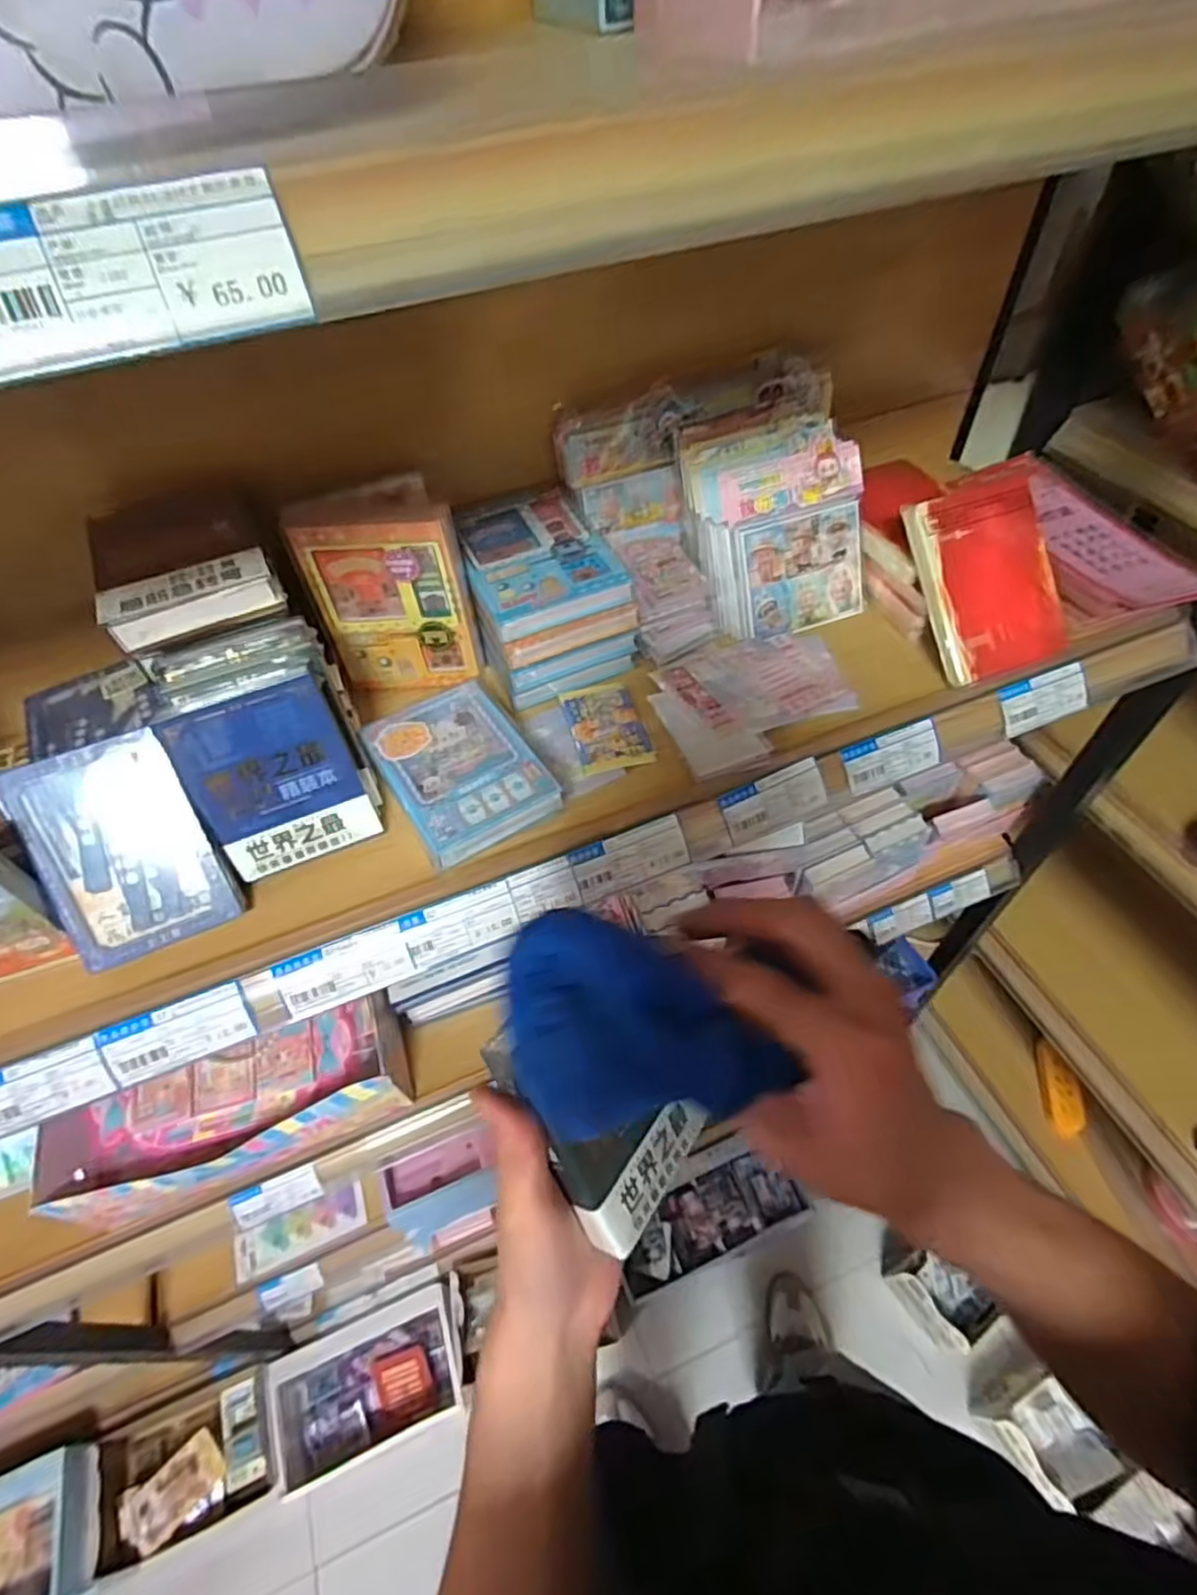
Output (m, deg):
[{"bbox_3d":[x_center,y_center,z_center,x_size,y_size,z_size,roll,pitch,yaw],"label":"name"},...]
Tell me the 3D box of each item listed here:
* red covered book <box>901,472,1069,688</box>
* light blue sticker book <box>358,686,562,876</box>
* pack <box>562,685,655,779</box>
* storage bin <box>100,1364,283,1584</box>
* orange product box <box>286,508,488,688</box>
[{"bbox_3d":[0.296,-0.166,0.529,0.102,0.019,0.140,-20,91,-8],"label":"red covered book"},{"bbox_3d":[-0.095,-0.025,0.473,0.090,0.019,0.134,-27,56,-16],"label":"light blue sticker book"},{"bbox_3d":[0.006,-0.055,0.530,0.053,0.007,0.087,-14,53,-7],"label":"pack"},{"bbox_3d":[-0.646,1.073,1.144,0.261,0.136,0.185,-21,54,-12],"label":"storage bin"},{"bbox_3d":[-0.149,-0.138,0.516,0.108,0.138,0.018,-5,53,0],"label":"orange product box"}]

